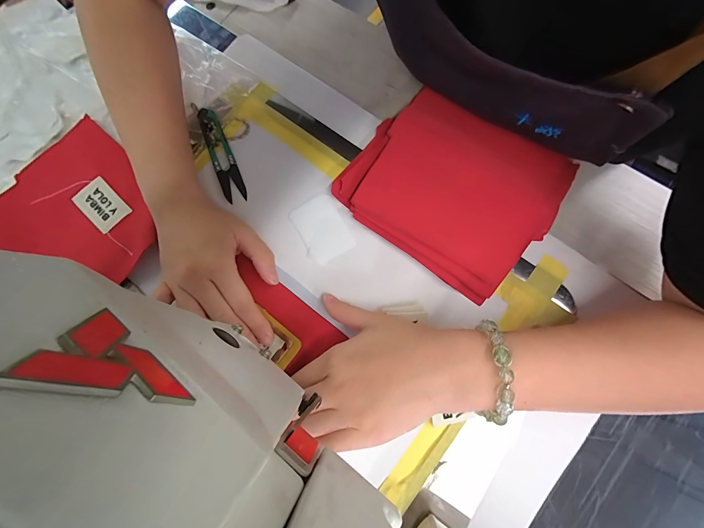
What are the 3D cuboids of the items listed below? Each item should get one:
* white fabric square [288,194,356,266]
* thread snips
[{"bbox_3d":[-0.029,-0.033,0.293,0.044,0.004,0.061,-28,76,-1],"label":"white fabric square"},{"bbox_3d":[-0.133,-0.110,0.312,0.022,0.009,0.104,-24,76,0],"label":"thread snips"}]

